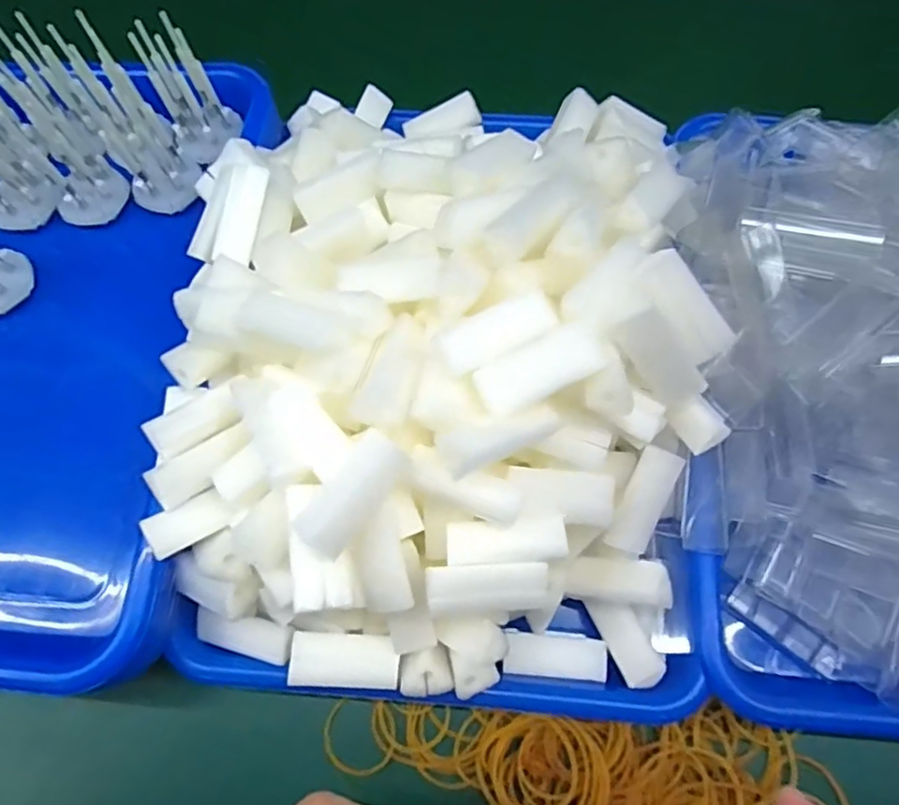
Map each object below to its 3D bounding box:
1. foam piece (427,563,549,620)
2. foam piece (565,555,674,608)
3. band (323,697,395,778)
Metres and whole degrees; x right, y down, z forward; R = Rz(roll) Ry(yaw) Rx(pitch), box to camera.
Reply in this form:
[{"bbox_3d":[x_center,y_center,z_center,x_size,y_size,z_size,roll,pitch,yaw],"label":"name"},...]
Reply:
[{"bbox_3d":[0.015,0.070,0.240,0.045,0.014,0.017,-6,67,-1],"label":"foam piece"},{"bbox_3d":[0.077,0.081,0.290,0.046,0.010,0.019,-1,65,24],"label":"foam piece"},{"bbox_3d":[-0.041,0.152,0.290,0.033,0.004,0.031,4,67,3],"label":"band"}]

